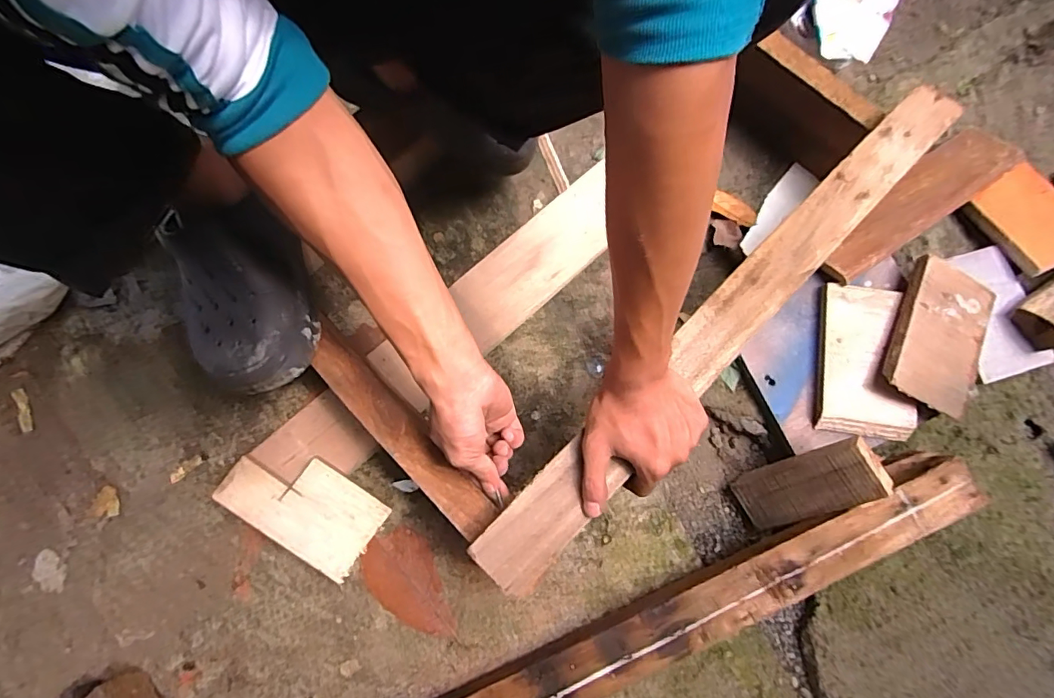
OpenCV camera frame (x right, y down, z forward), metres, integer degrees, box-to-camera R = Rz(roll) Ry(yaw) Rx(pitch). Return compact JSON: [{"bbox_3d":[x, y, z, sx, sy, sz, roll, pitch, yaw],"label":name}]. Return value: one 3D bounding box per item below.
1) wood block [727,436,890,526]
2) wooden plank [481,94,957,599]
[{"bbox_3d":[0.331,0.162,0.579,0.033,0.157,0.069,-13,71,-50],"label":"wood block"},{"bbox_3d":[0.211,-0.044,0.481,0.689,0.013,0.062,-44,81,-12],"label":"wooden plank"}]

